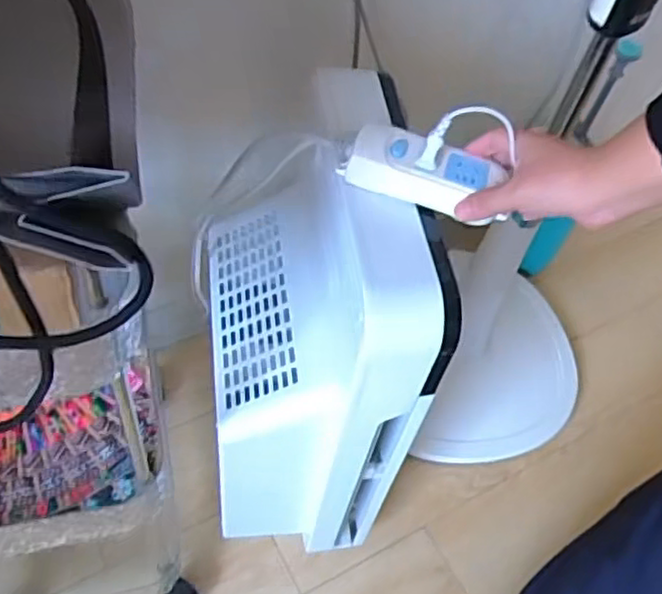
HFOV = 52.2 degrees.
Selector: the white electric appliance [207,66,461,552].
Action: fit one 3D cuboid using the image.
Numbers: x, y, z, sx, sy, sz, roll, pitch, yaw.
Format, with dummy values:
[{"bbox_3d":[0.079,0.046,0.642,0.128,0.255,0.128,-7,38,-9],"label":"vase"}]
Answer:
[{"bbox_3d":[-0.029,0.054,0.740,0.191,0.494,0.284,-1,54,-9],"label":"white electric appliance"}]

